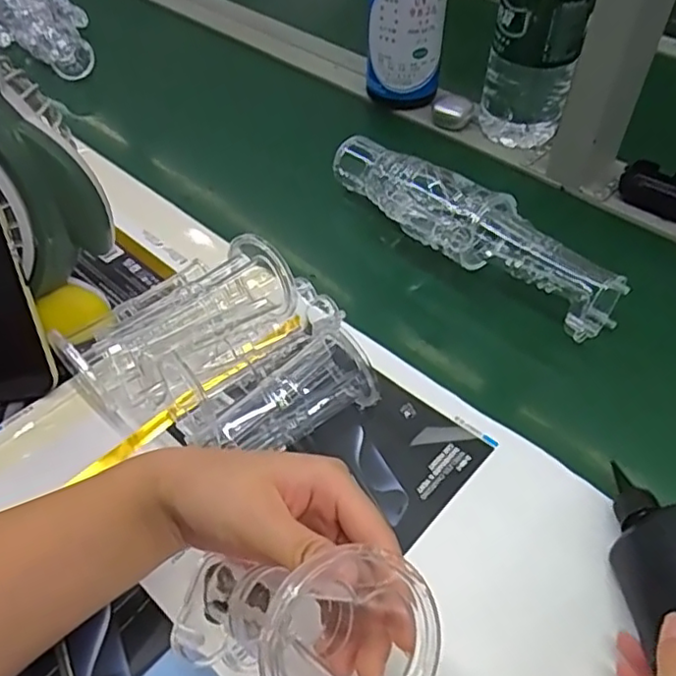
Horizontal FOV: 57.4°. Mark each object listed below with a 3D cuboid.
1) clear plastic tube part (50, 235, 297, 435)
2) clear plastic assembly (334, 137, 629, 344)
[{"bbox_3d":[-0.107,0.001,0.441,0.174,0.078,0.064,-33,55,-5],"label":"clear plastic tube part"},{"bbox_3d":[0.109,-0.101,0.547,0.290,0.063,0.073,33,56,25],"label":"clear plastic assembly"}]

